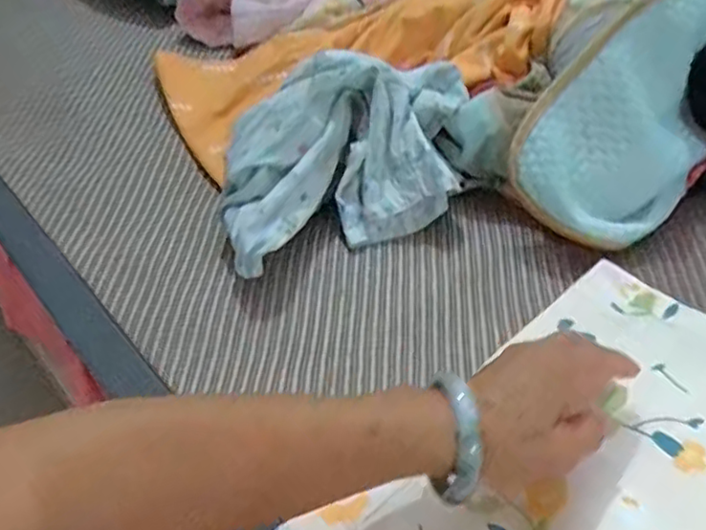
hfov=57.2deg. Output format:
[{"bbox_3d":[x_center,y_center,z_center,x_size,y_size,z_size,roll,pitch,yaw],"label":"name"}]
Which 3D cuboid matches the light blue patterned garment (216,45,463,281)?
[{"bbox_3d":[-0.005,-0.097,0.586,0.246,0.126,0.135,-19,47,-16],"label":"light blue patterned garment"}]

